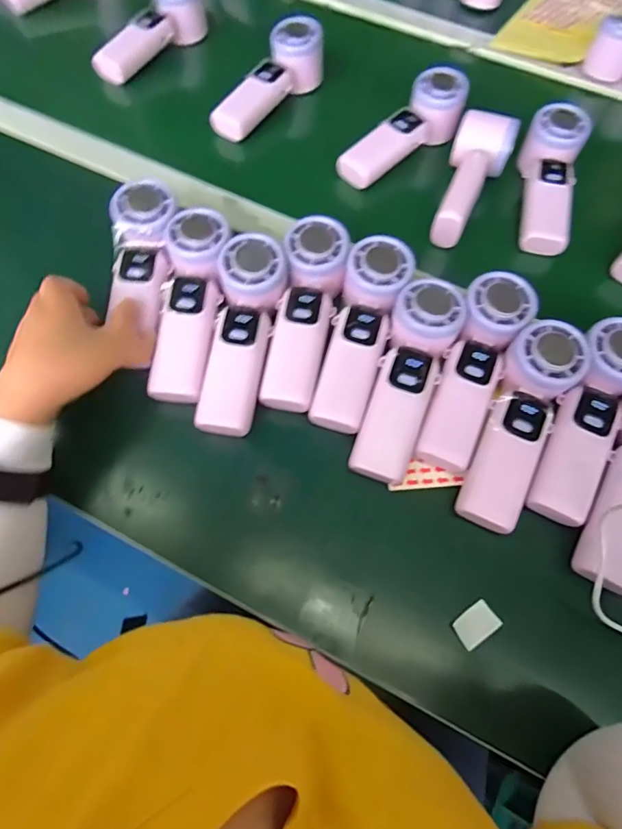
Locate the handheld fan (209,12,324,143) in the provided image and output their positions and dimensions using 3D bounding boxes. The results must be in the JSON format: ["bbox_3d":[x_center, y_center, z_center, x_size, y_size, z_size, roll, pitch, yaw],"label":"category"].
[{"bbox_3d":[-0.046,-0.378,0.546,0.057,0.061,0.162,32,67,12],"label":"handheld fan"}]

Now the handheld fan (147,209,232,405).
[{"bbox_3d":[-0.101,-0.096,0.400,0.056,0.037,0.168,3,64,-1],"label":"handheld fan"}]

